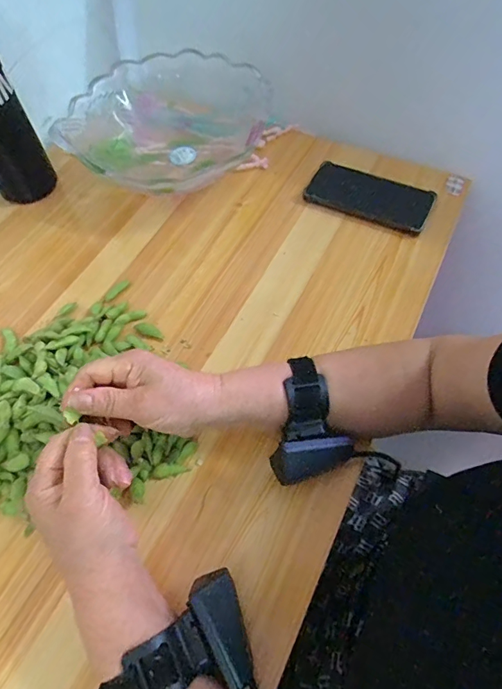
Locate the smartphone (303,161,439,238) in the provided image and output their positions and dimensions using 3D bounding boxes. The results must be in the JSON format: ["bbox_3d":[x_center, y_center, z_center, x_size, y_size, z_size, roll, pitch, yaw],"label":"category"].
[{"bbox_3d":[0.154,-0.194,0.561,0.155,0.017,0.077,23,63,15],"label":"smartphone"}]

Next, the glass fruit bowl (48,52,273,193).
[{"bbox_3d":[-0.109,-0.306,0.604,0.252,0.083,0.216,7,60,6],"label":"glass fruit bowl"}]

